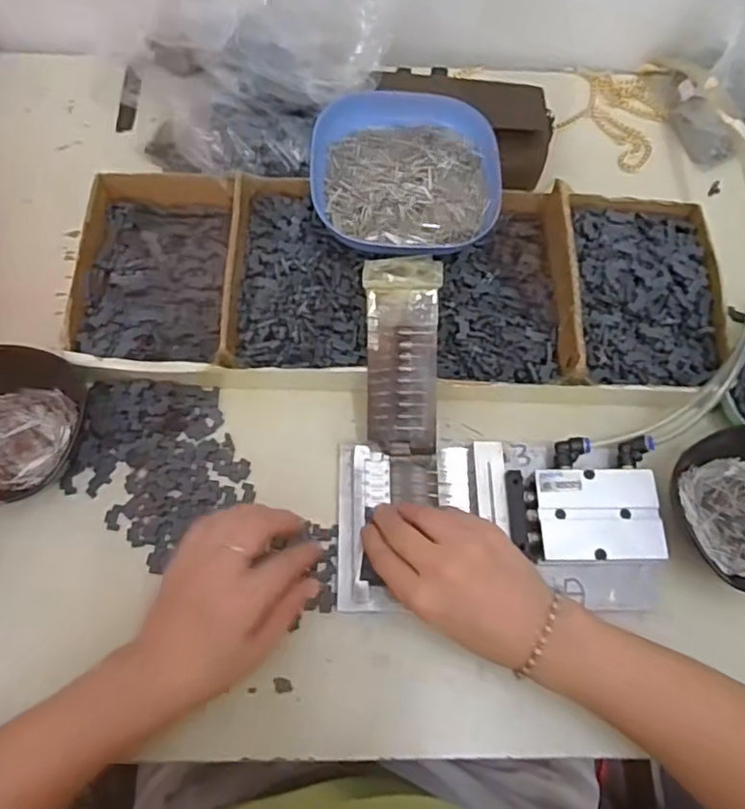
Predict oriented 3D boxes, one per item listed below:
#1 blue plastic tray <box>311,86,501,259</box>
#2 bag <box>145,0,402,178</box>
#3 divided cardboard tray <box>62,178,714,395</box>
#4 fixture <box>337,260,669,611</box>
[{"bbox_3d":[0.025,-0.180,0.503,0.140,0.045,0.130,2,68,-2],"label":"blue plastic tray"},{"bbox_3d":[-0.075,-0.292,0.521,0.244,0.130,0.160,-14,70,-8],"label":"bag"},{"bbox_3d":[0.022,-0.095,0.490,0.489,0.061,0.185,5,68,0],"label":"divided cardboard tray"},{"bbox_3d":[0.088,0.023,0.443,0.217,0.080,0.221,1,68,-2],"label":"fixture"}]

